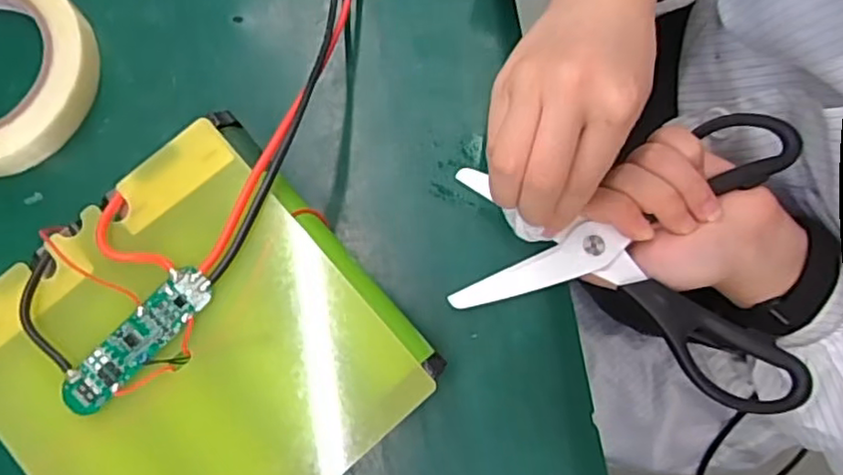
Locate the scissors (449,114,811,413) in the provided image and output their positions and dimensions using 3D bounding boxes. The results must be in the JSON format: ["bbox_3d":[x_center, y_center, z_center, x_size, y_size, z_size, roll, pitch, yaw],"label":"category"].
[{"bbox_3d":[0.101,0.004,0.321,0.164,0.011,0.143,6,80,0],"label":"scissors"}]

